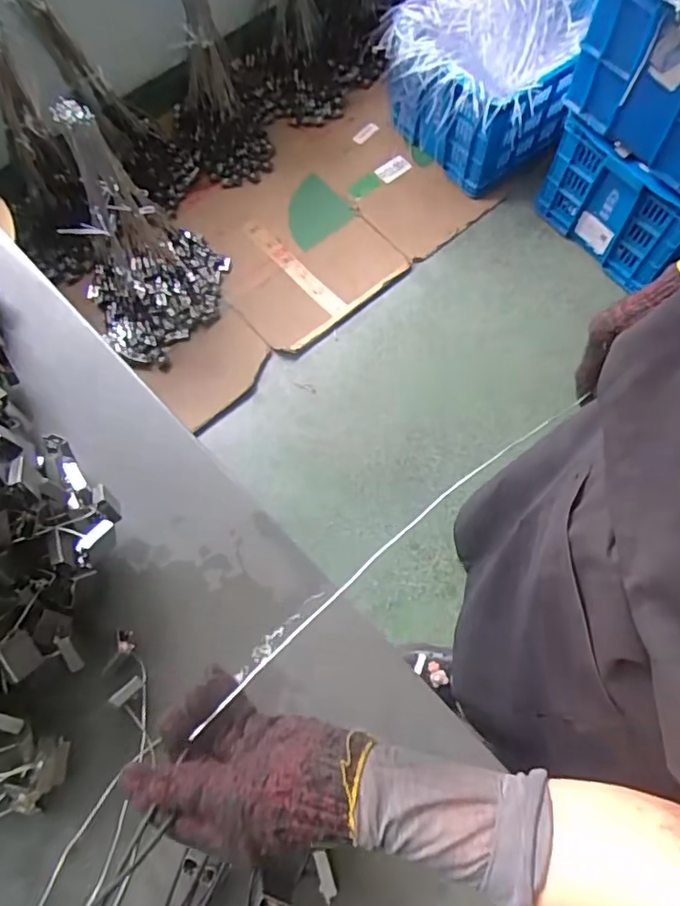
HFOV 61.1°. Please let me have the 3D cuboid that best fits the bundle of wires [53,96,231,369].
[{"bbox_3d":[-0.472,-0.521,1.300,0.314,0.528,0.351,43,77,15],"label":"bundle of wires"}]

